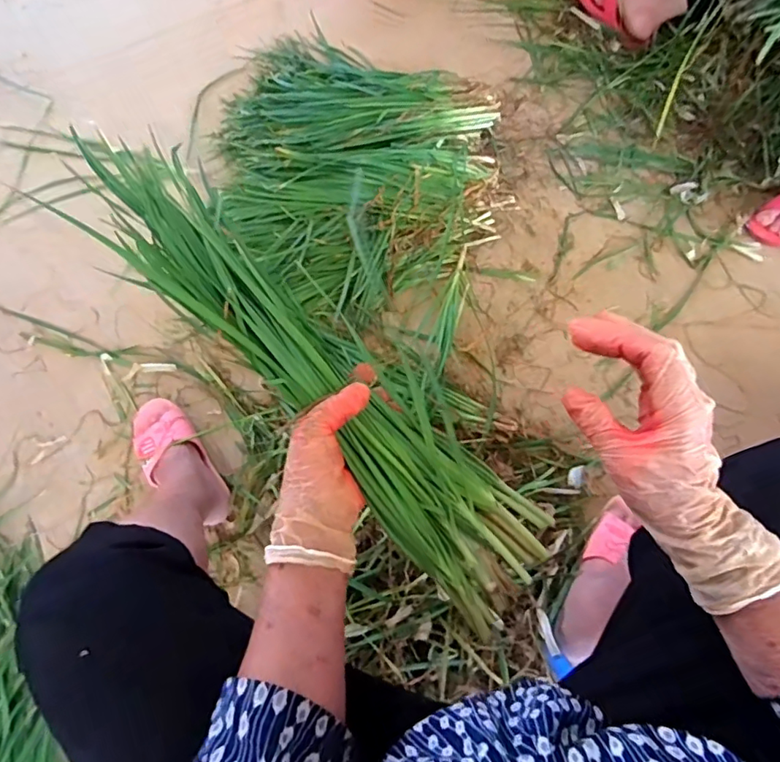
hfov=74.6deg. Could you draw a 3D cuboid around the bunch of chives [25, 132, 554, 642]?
[{"bbox_3d":[-0.067,-0.002,0.451,0.492,0.042,0.115,44,76,2],"label":"bunch of chives"}]

